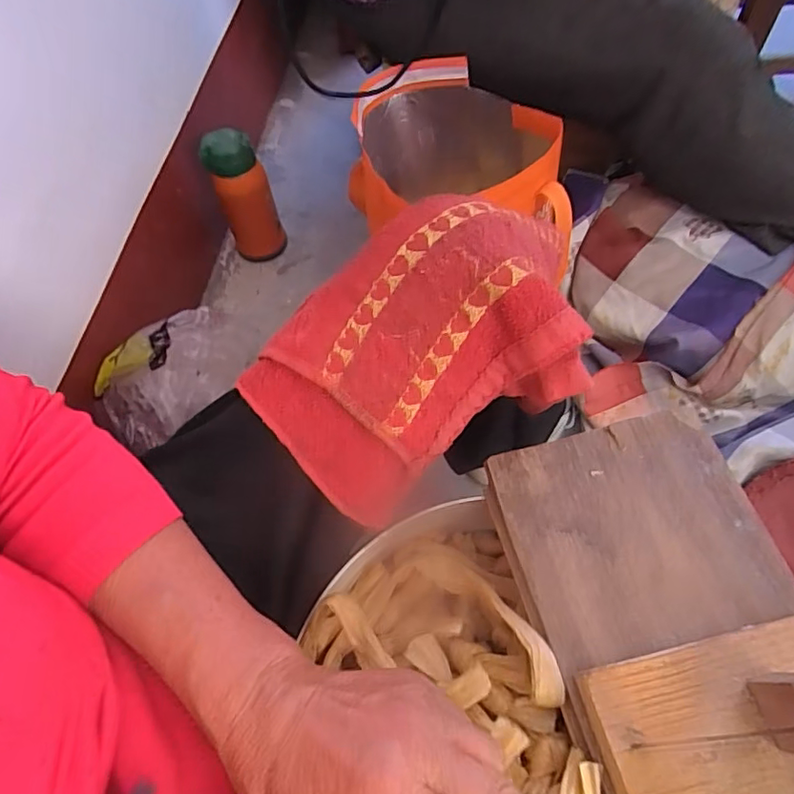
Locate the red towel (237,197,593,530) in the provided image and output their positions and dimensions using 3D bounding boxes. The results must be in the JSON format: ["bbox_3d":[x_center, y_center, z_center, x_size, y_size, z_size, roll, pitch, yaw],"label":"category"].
[{"bbox_3d":[0.013,-0.026,0.340,0.205,0.056,0.146,-34,92,9],"label":"red towel"}]

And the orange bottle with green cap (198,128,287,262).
[{"bbox_3d":[-0.231,-0.306,0.839,0.080,0.207,0.090,-19,62,-7],"label":"orange bottle with green cap"}]

